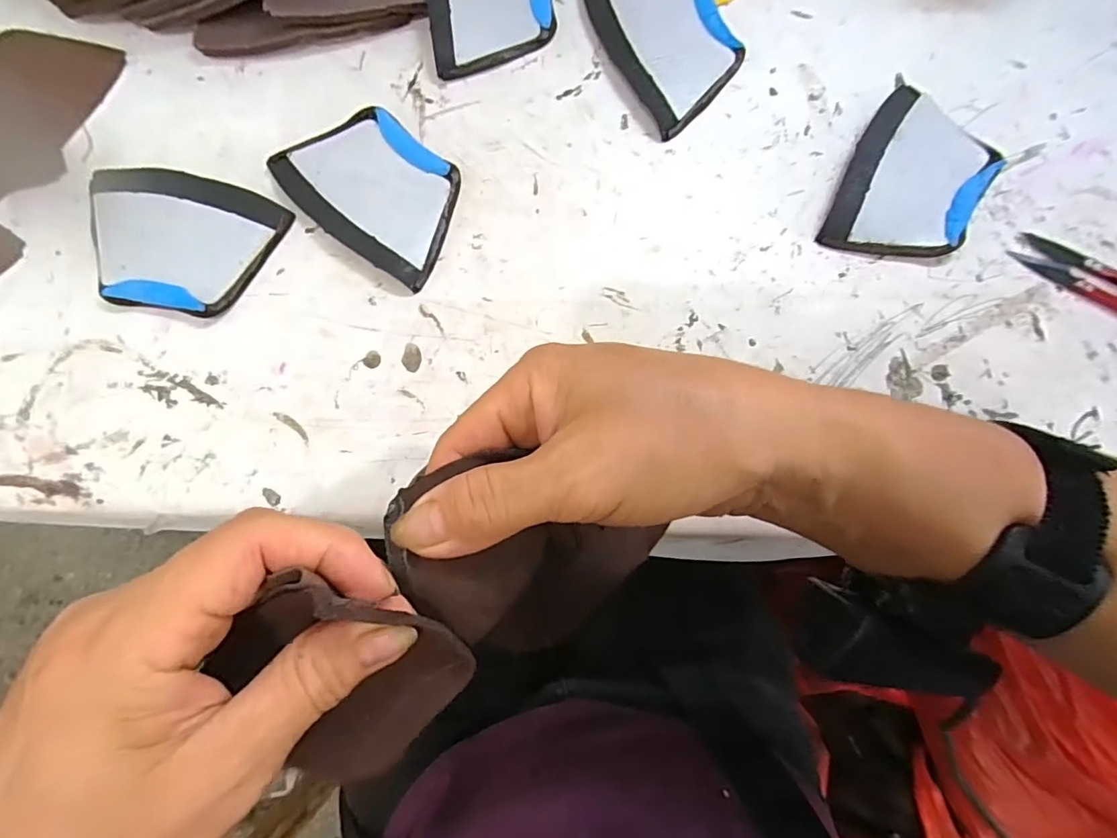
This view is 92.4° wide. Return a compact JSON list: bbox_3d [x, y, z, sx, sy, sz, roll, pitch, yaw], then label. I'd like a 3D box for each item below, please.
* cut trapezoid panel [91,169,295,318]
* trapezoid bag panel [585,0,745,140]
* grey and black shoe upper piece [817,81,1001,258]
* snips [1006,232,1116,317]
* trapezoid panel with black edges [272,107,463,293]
[{"bbox_3d":[-0.203,-0.094,0.284,0.102,0.009,0.075,9,81,0],"label":"cut trapezoid panel"},{"bbox_3d":[0.065,-0.219,0.310,0.068,0.008,0.103,-24,82,-4],"label":"trapezoid bag panel"},{"bbox_3d":[0.196,-0.131,0.296,0.070,0.012,0.101,25,82,3],"label":"grey and black shoe upper piece"},{"bbox_3d":[0.303,-0.073,0.291,0.103,0.017,0.024,33,82,4],"label":"snips"},{"bbox_3d":[-0.099,-0.126,0.293,0.103,0.008,0.071,37,82,5],"label":"trapezoid panel with black edges"}]

